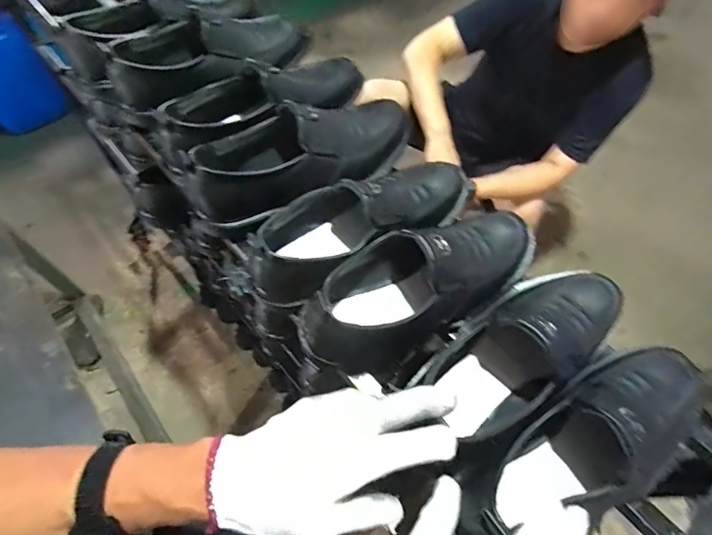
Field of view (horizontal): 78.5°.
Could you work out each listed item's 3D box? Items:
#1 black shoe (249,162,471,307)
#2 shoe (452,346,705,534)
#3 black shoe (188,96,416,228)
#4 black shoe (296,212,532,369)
[{"bbox_3d":[0.006,-0.053,0.470,0.263,0.081,0.093,-32,66,-15],"label":"black shoe"},{"bbox_3d":[0.197,0.150,0.360,0.259,0.091,0.098,-21,64,-22],"label":"shoe"},{"bbox_3d":[-0.058,-0.143,0.519,0.276,0.088,0.092,-24,64,-12],"label":"black shoe"},{"bbox_3d":[0.068,0.011,0.439,0.263,0.087,0.095,-26,65,-13],"label":"black shoe"}]

